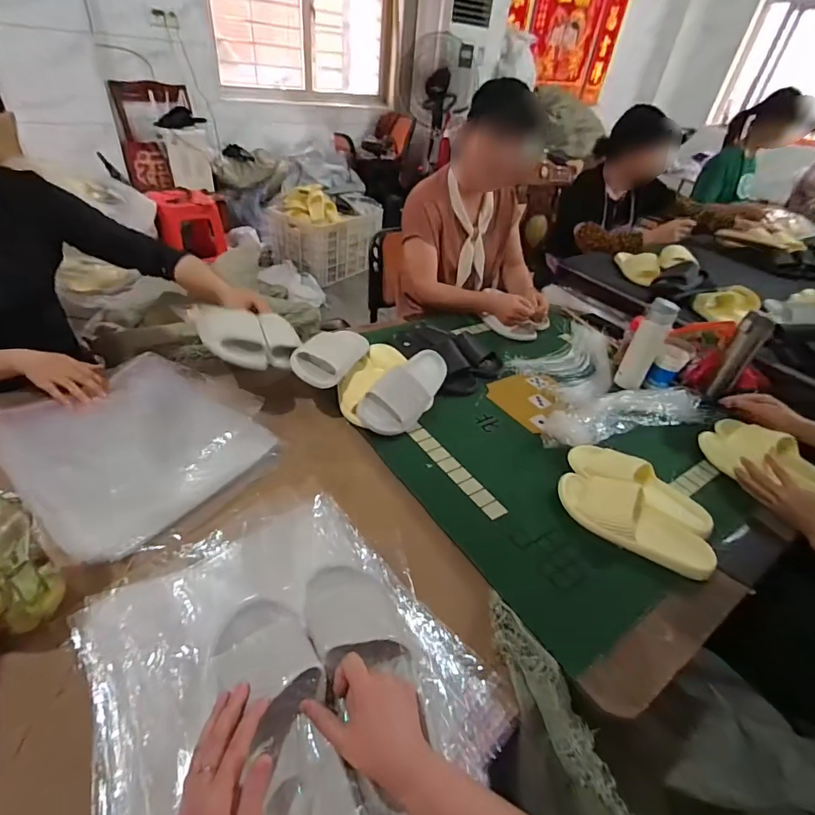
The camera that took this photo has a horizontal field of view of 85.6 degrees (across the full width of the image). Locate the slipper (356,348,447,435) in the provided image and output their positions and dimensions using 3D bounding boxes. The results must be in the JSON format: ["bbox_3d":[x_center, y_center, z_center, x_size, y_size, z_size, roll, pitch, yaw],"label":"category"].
[{"bbox_3d":[0.006,-0.039,0.910,0.099,0.106,0.254,27,42,23],"label":"slipper"}]

